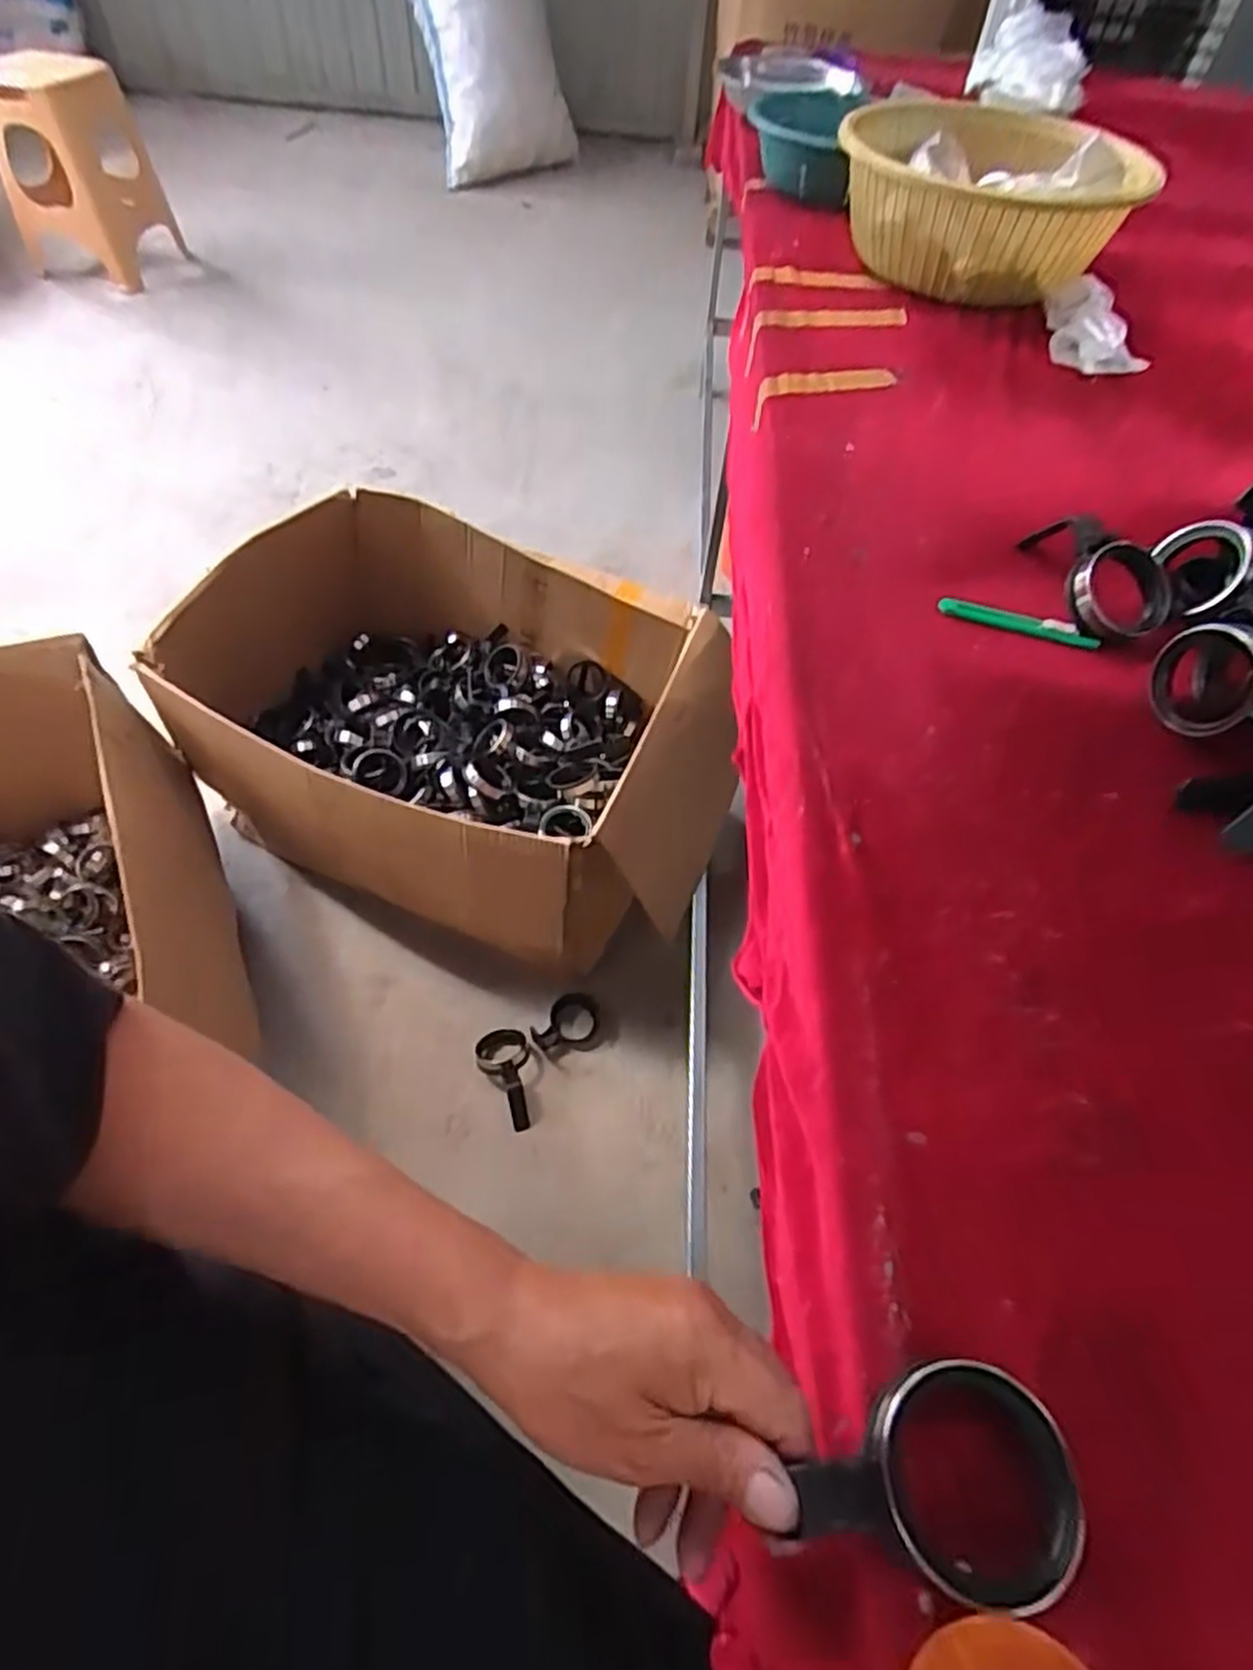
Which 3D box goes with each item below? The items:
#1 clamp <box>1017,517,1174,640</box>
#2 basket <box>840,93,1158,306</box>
[{"bbox_3d":[0.367,-0.202,0.598,0.073,0.049,0.118,-2,55,-5],"label":"clamp"},{"bbox_3d":[0.424,-0.773,0.954,0.339,0.146,0.324,9,55,2],"label":"basket"}]

